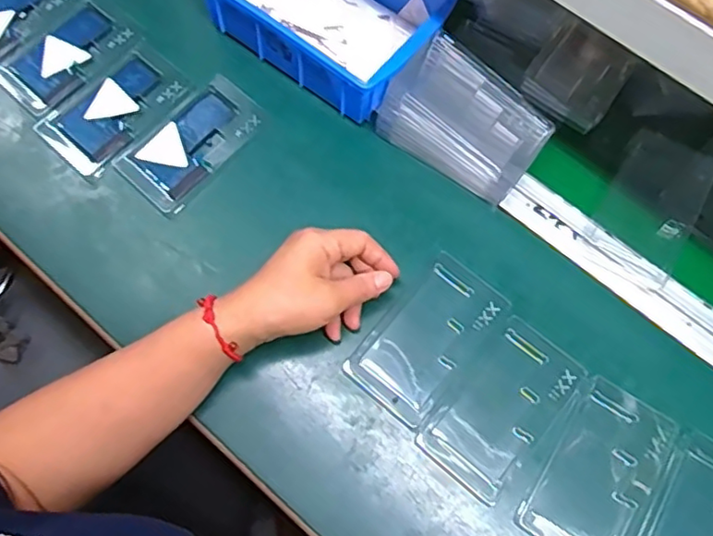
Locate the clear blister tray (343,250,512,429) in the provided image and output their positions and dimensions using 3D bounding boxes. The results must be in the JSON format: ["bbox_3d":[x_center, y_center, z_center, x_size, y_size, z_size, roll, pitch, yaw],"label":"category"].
[{"bbox_3d":[0.057,0.054,0.479,0.073,0.011,0.125,38,73,11],"label":"clear blister tray"}]

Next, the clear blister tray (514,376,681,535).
[{"bbox_3d":[0.181,0.152,0.449,0.076,0.010,0.128,34,73,9],"label":"clear blister tray"}]

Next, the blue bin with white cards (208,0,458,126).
[{"bbox_3d":[-0.023,-0.239,0.550,0.205,0.063,0.147,38,73,11],"label":"blue bin with white cards"}]

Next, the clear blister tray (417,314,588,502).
[{"bbox_3d":[0.112,0.106,0.463,0.071,0.011,0.127,39,74,11],"label":"clear blister tray"}]

